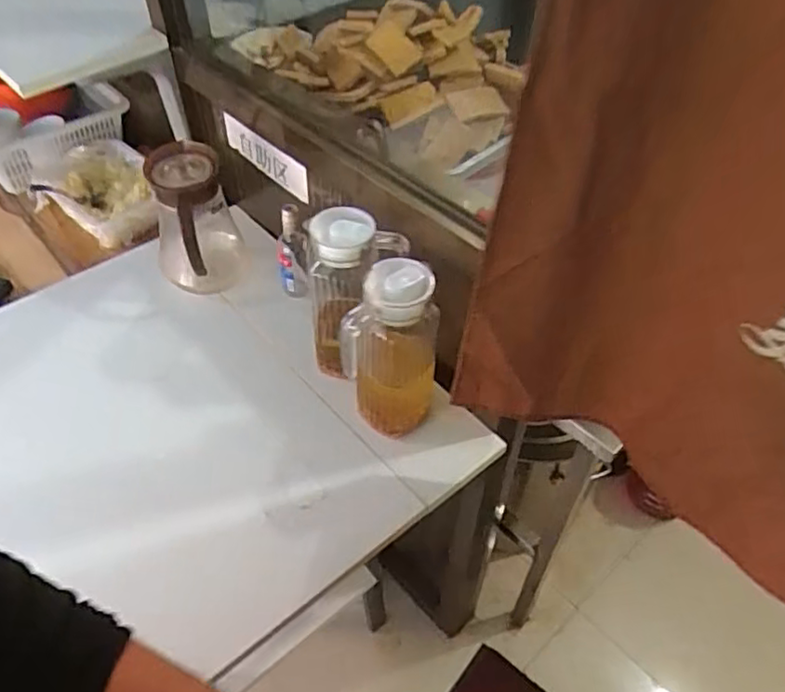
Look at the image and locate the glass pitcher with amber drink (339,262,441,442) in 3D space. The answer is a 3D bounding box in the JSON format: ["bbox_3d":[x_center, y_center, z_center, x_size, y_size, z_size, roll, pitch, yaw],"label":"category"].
[{"bbox_3d":[0.004,0.016,0.741,0.082,0.232,0.100,23,51,18],"label":"glass pitcher with amber drink"}]

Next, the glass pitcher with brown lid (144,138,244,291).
[{"bbox_3d":[-0.292,-0.182,0.930,0.122,0.204,0.125,-18,51,-17],"label":"glass pitcher with brown lid"}]

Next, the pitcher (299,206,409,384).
[{"bbox_3d":[-0.050,-0.055,0.802,0.118,0.237,0.094,16,49,12],"label":"pitcher"}]

